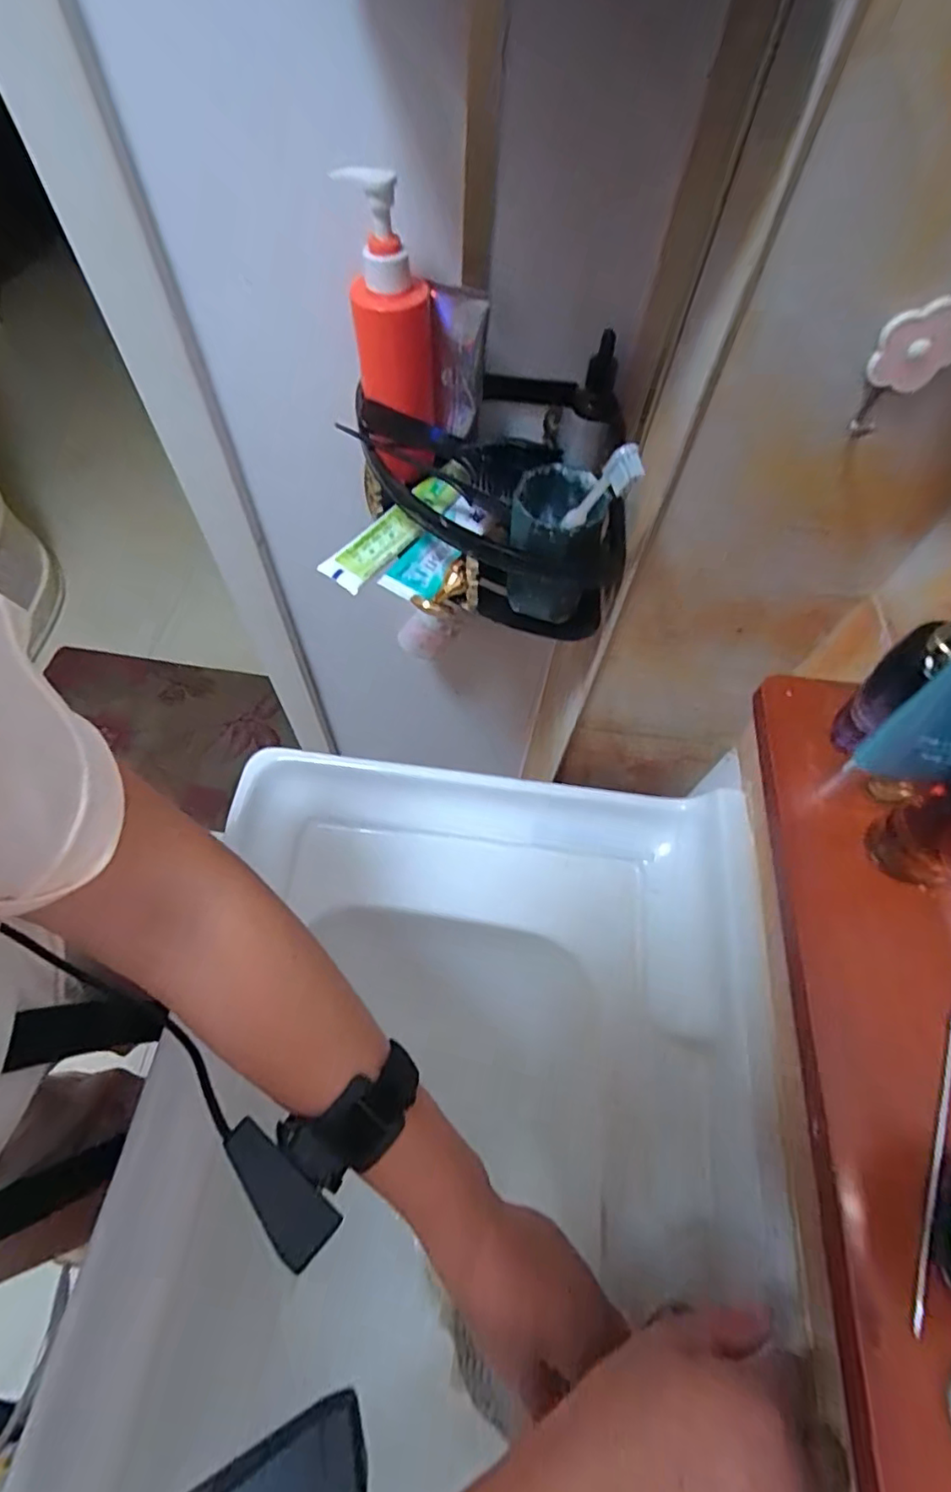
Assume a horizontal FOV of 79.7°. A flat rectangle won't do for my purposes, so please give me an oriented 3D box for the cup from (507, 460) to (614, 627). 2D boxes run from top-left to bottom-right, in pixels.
[{"bbox_3d":[0.054,-0.141,0.406,0.060,0.089,0.065,1,61,-1],"label":"cup"}]

